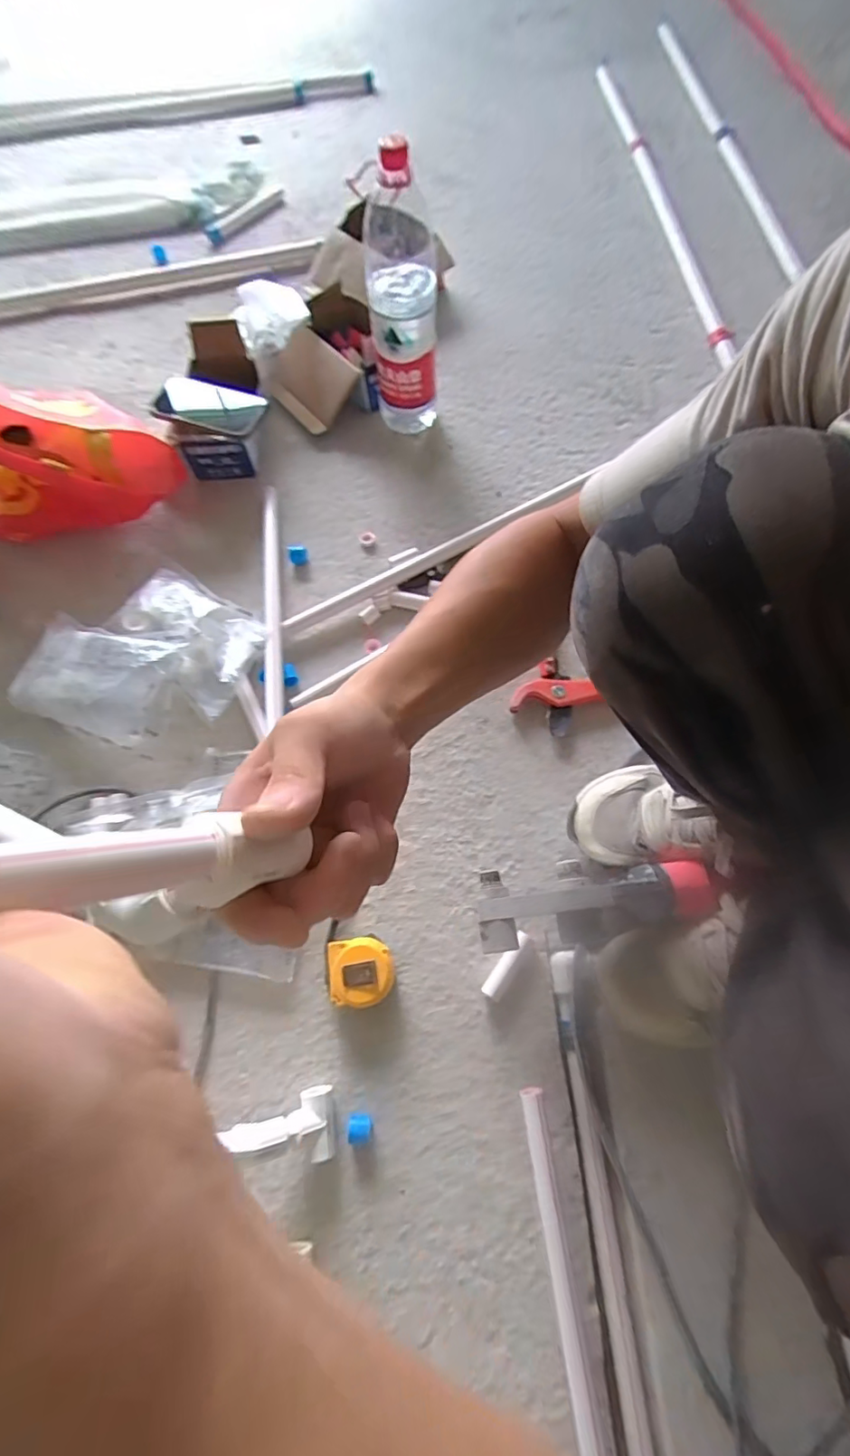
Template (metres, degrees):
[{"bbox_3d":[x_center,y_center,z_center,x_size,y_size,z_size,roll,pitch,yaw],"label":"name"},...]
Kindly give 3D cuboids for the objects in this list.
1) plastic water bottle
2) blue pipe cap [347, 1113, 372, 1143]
[{"bbox_3d":[-0.029,-0.551,0.727,0.087,0.312,0.077,-4,68,1],"label":"plastic water bottle"},{"bbox_3d":[-0.061,0.375,0.510,0.022,0.015,0.022,-1,68,2],"label":"blue pipe cap"}]

